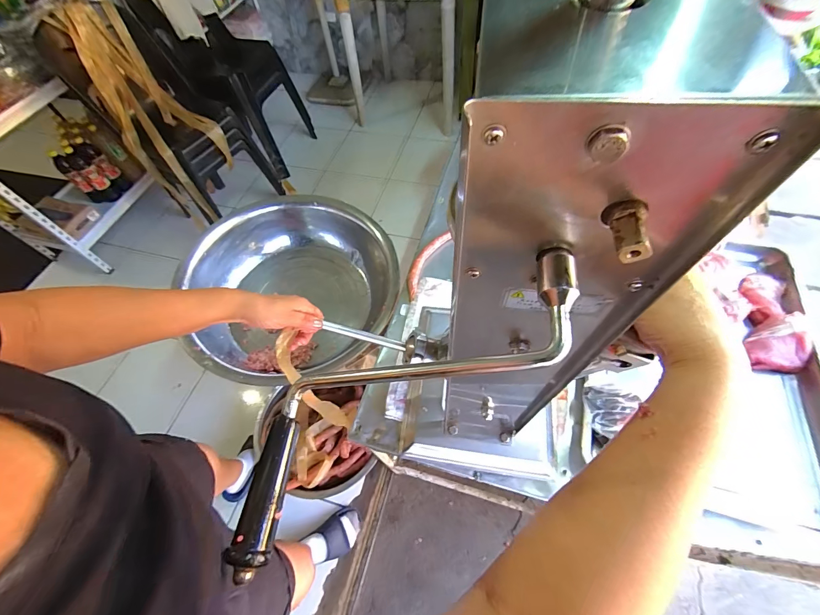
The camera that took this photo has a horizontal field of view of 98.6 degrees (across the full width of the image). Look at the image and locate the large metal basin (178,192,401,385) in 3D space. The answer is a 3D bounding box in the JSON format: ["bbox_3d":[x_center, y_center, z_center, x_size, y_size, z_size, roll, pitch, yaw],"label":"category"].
[{"bbox_3d":[-0.318,-0.047,1.053,0.551,0.197,0.570,-2,60,4],"label":"large metal basin"}]

